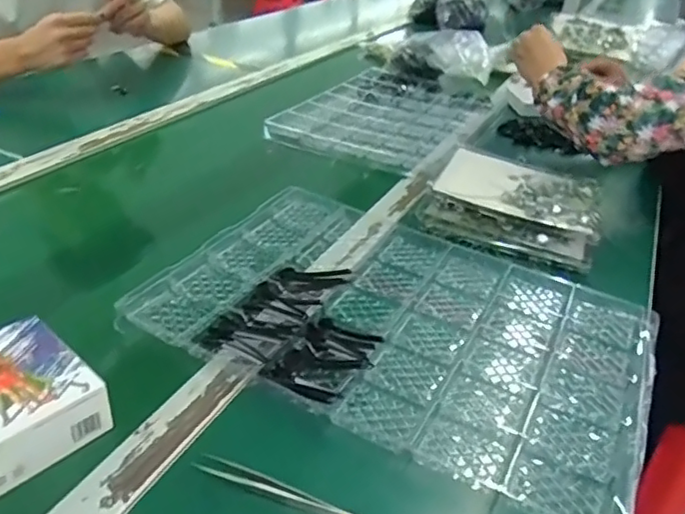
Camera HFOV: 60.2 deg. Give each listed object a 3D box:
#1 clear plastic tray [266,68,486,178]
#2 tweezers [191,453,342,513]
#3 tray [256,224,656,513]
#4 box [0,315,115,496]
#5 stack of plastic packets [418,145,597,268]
[{"bbox_3d":[0.079,-0.262,1.057,0.270,0.019,0.417,21,36,21],"label":"clear plastic tray"},{"bbox_3d":[-0.041,0.161,0.405,0.125,0.007,0.014,16,34,15],"label":"tweezers"},{"bbox_3d":[0.122,0.082,0.543,0.287,0.021,0.297,20,36,20],"label":"tray"},{"bbox_3d":[-0.243,0.104,0.427,0.108,0.045,0.102,29,40,31],"label":"box"},{"bbox_3d":[0.222,-0.074,0.764,0.207,0.045,0.218,15,34,14],"label":"stack of plastic packets"}]

